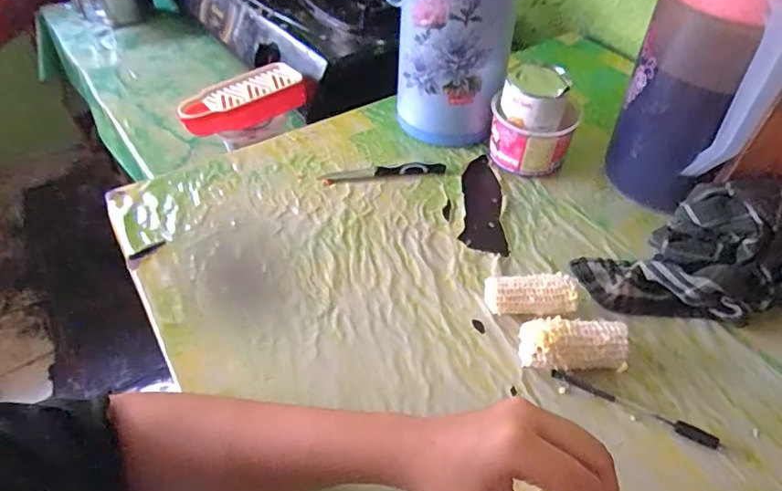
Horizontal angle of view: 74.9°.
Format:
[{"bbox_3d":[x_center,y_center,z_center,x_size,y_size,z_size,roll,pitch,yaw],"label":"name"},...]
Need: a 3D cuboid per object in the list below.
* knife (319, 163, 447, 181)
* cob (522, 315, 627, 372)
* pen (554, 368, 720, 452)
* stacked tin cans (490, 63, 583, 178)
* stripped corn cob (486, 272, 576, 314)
[{"bbox_3d":[-0.009,-0.090,0.619,0.149,0.009,0.016,-3,47,-4],"label":"knife"},{"bbox_3d":[0.156,0.085,0.432,0.085,0.035,0.038,3,47,3],"label":"cob"},{"bbox_3d":[0.196,0.129,0.412,0.130,0.006,0.011,21,50,18],"label":"pen"},{"bbox_3d":[0.164,-0.144,0.601,0.076,0.109,0.081,0,47,0],"label":"stacked tin cans"},{"bbox_3d":[0.128,0.048,0.472,0.078,0.036,0.032,6,47,5],"label":"stripped corn cob"}]

